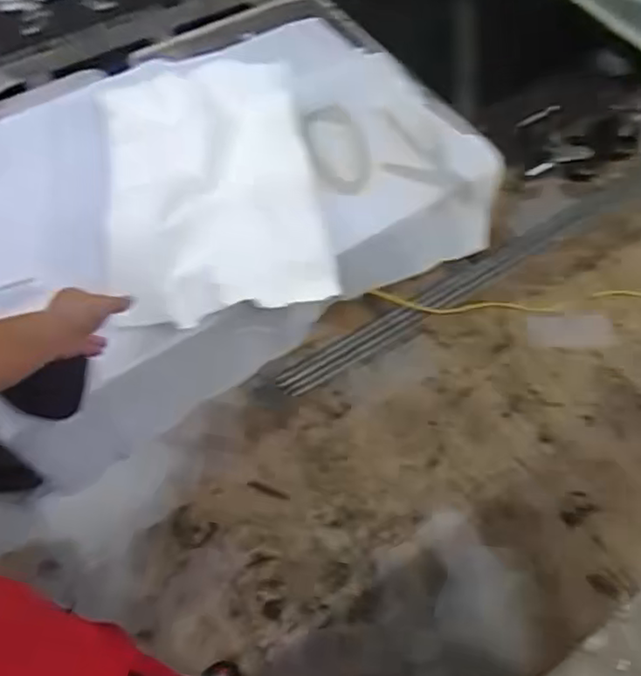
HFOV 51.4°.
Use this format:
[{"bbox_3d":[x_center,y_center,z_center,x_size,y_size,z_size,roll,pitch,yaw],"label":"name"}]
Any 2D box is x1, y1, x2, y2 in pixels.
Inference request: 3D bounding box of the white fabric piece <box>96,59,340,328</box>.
[{"bbox_3d":[-0.157,-0.228,0.956,0.288,0.070,0.421,-8,59,-9],"label":"white fabric piece"}]

